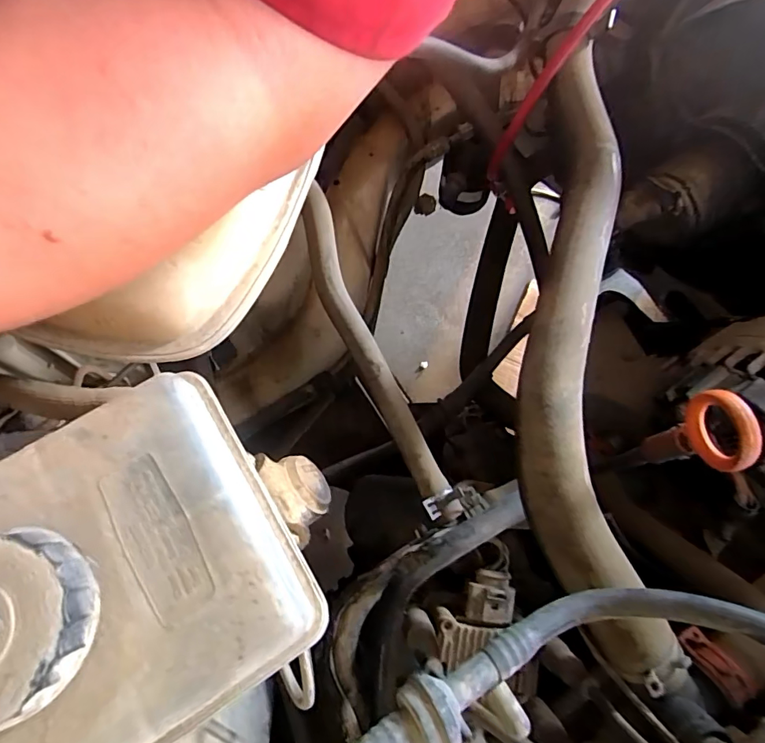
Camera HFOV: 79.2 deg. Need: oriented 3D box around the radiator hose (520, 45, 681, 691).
[{"bbox_3d":[0.137,-0.049,0.322,0.092,0.047,0.461,4,74,-1],"label":"radiator hose"}]

